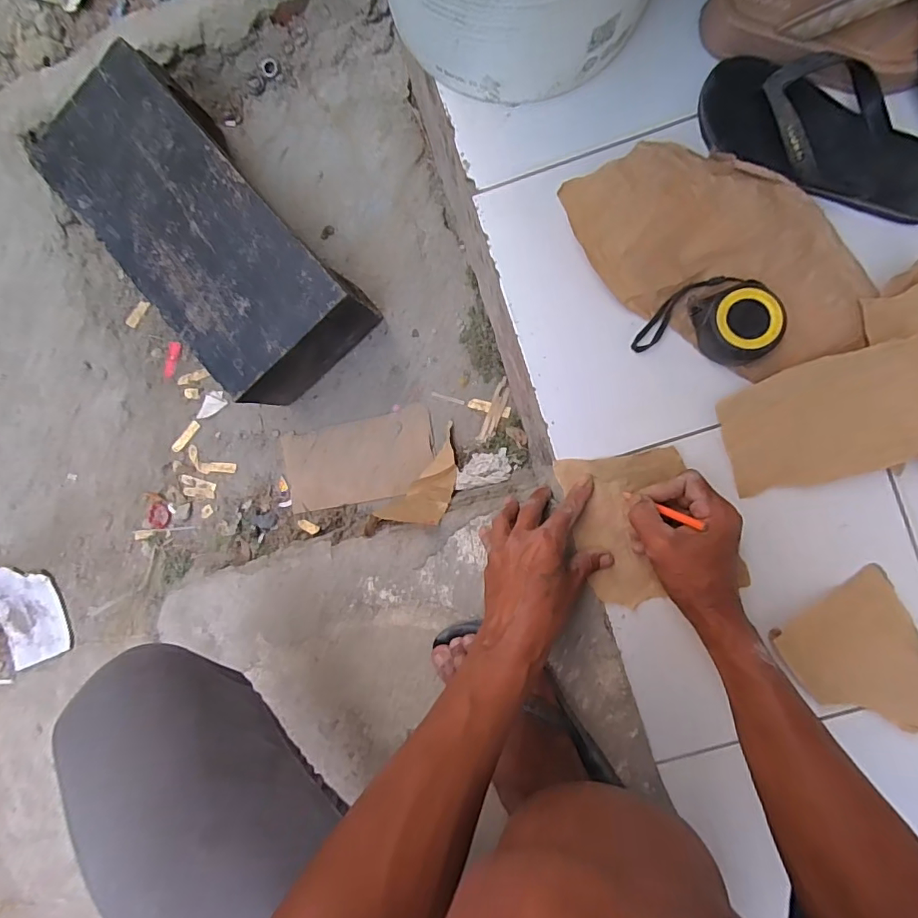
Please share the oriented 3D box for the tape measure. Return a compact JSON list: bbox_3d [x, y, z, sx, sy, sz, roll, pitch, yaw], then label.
[{"bbox_3d":[0.243,-0.137,0.485,0.122,0.043,0.084,14,90,3],"label":"tape measure"}]

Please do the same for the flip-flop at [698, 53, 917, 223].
[{"bbox_3d":[0.349,-0.304,0.477,0.243,0.058,0.107,30,91,3],"label":"flip-flop"}]

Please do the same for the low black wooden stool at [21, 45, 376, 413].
[{"bbox_3d":[-0.324,-0.285,0.677,0.206,0.150,0.418,-42,88,2],"label":"low black wooden stool"}]

